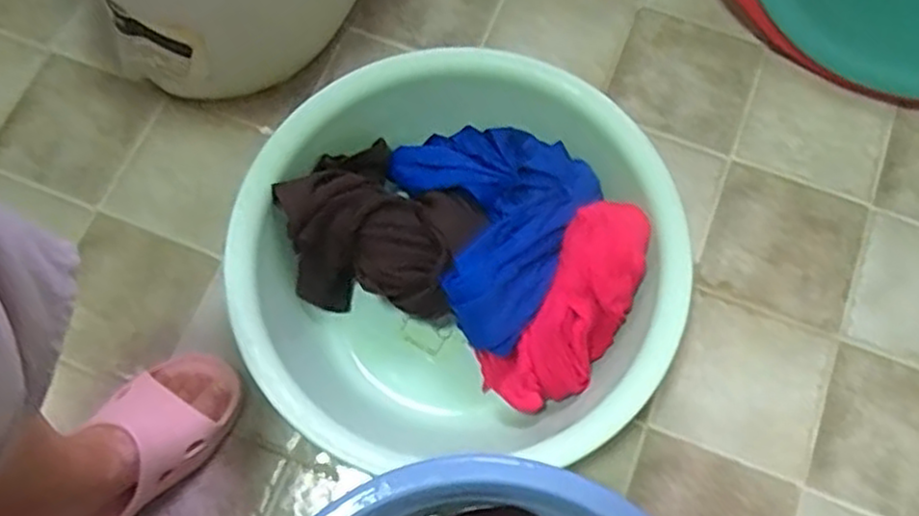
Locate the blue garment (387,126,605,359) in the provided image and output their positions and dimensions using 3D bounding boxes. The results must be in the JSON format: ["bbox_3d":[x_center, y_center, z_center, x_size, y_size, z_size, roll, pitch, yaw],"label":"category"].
[{"bbox_3d":[0.046,-0.042,0.697,0.169,0.061,0.224,-22,72,-7],"label":"blue garment"}]

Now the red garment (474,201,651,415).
[{"bbox_3d":[0.098,0.047,0.660,0.091,0.053,0.210,32,101,11],"label":"red garment"}]

